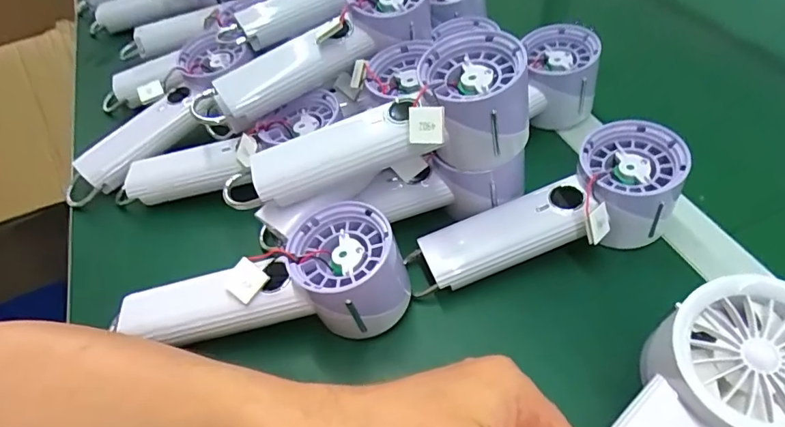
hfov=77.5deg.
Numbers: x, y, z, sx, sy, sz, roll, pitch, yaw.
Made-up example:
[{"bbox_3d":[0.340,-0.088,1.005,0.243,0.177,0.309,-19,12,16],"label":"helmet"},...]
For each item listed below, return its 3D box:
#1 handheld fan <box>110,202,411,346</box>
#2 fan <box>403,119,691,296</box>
[{"bbox_3d":[-0.074,0.039,0.298,0.163,0.049,0.062,-5,49,1],"label":"handheld fan"},{"bbox_3d":[0.103,0.007,0.325,0.180,0.056,0.058,-24,50,3],"label":"fan"}]

